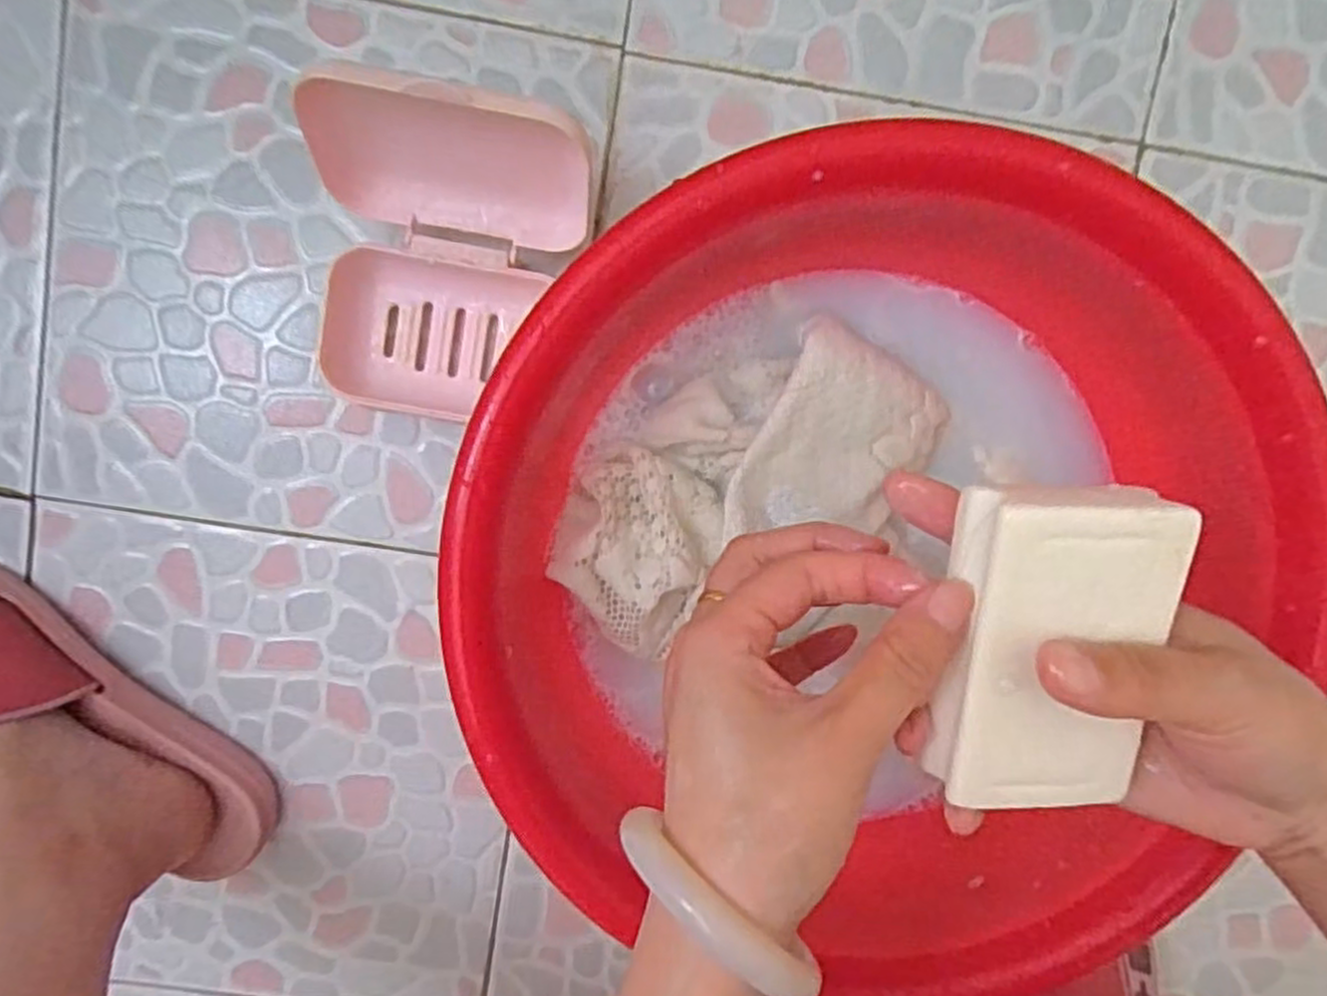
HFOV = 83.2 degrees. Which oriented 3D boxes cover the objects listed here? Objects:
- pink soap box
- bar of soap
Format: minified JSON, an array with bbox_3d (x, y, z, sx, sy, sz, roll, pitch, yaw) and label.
[{"bbox_3d":[-0.109,-0.115,0.372,0.131,0.100,0.155,12,97,-3],"label":"pink soap box"},{"bbox_3d":[0.116,0.046,0.224,0.061,0.025,0.101,1,98,-1],"label":"bar of soap"}]

